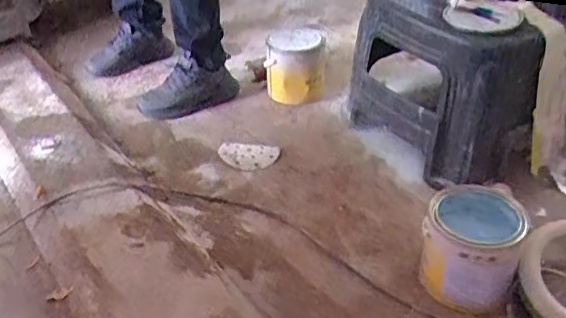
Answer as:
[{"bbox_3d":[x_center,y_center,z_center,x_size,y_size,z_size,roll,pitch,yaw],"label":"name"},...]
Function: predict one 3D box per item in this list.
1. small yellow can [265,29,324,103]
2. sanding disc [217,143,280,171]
[{"bbox_3d":[0.031,-0.281,1.676,0.170,0.203,0.177,-3,36,1],"label":"small yellow can"},{"bbox_3d":[-0.089,-0.009,1.423,0.148,0.010,0.107,10,42,22],"label":"sanding disc"}]

